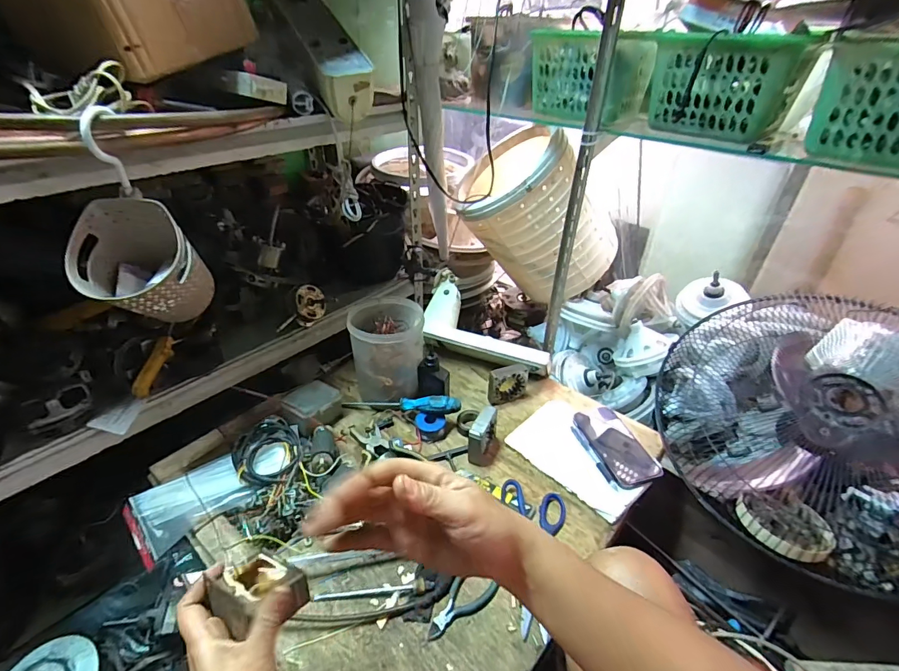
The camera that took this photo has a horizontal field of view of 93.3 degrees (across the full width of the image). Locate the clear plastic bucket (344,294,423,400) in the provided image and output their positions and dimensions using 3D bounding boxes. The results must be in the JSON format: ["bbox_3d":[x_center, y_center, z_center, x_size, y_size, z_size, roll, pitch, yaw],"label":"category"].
[{"bbox_3d":[-0.118,0.028,0.825,0.126,0.149,0.130,1,37,0],"label":"clear plastic bucket"}]

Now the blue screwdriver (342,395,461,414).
[{"bbox_3d":[-0.092,0.131,0.797,0.232,0.027,0.028,-5,33,25],"label":"blue screwdriver"}]

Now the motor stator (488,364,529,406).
[{"bbox_3d":[0.111,0.093,0.830,0.077,0.069,0.032,-15,40,-20],"label":"motor stator"}]

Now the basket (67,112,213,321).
[{"bbox_3d":[-0.380,-0.116,0.506,0.137,0.230,0.123,-25,44,-30],"label":"basket"}]

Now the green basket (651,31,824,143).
[{"bbox_3d":[0.416,-0.378,0.635,0.160,0.131,0.192,-32,48,-30],"label":"green basket"}]

